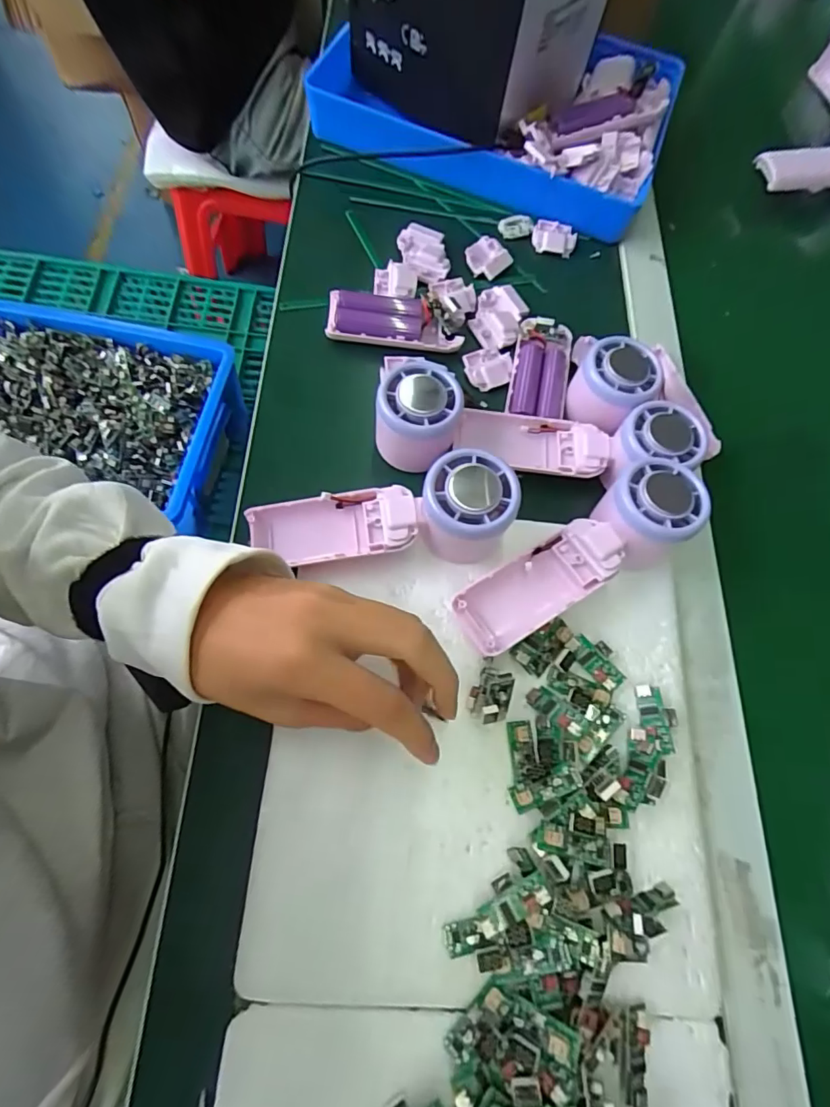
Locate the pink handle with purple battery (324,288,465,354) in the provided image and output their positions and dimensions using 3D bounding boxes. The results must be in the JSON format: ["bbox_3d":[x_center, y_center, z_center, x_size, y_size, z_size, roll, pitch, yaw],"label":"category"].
[{"bbox_3d":[-0.015,-0.185,0.403,0.104,0.026,0.042,5,69,-4],"label":"pink handle with purple battery"}]

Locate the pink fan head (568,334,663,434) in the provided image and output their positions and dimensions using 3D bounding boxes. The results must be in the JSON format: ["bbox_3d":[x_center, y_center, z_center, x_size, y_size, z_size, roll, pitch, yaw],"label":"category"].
[{"bbox_3d":[0.144,-0.122,0.370,0.057,0.037,0.056,2,69,-6],"label":"pink fan head"}]

